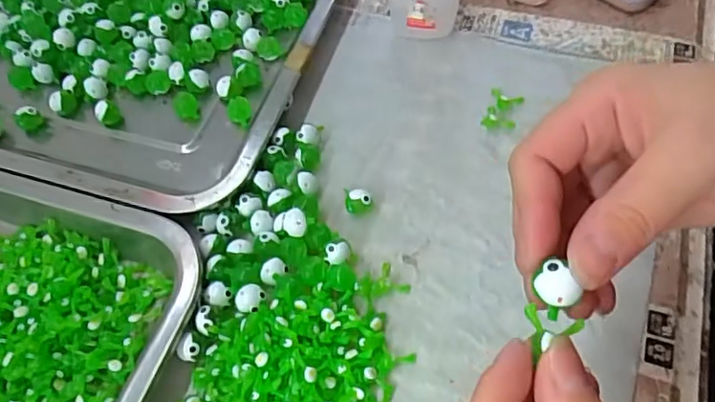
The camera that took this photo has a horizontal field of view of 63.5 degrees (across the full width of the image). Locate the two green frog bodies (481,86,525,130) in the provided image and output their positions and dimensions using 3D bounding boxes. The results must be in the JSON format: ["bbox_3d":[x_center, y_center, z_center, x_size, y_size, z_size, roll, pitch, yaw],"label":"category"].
[{"bbox_3d":[0.090,-0.056,0.355,0.020,0.007,0.034,15,61,13],"label":"two green frog bodies"}]

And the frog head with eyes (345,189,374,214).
[{"bbox_3d":[0.001,0.001,0.325,0.015,0.014,0.015,-2,59,3],"label":"frog head with eyes"}]

